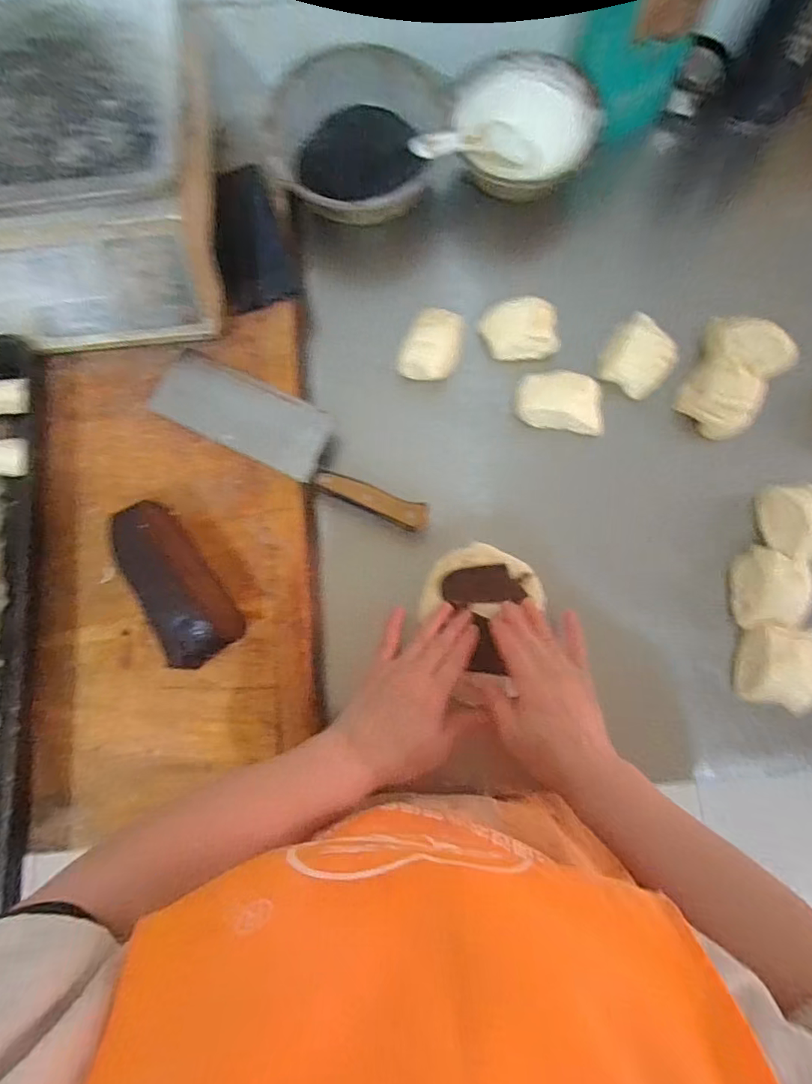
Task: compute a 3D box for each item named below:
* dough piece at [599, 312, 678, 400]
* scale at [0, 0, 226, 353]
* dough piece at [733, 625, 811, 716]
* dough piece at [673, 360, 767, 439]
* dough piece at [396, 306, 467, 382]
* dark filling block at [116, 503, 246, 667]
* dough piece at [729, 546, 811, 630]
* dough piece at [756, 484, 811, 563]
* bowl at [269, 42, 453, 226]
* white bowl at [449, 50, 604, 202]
[{"bbox_3d":[0.244,-0.193,0.536,0.066,0.044,0.064,43,85,8],"label":"dough piece"},{"bbox_3d":[-0.372,-0.353,0.511,0.353,0.117,0.308,-5,81,1],"label":"scale"},{"bbox_3d":[0.359,0.120,0.485,0.067,0.033,0.074,13,81,4],"label":"dough piece"},{"bbox_3d":[0.328,-0.151,0.528,0.068,0.042,0.073,-43,82,-5],"label":"dough piece"},{"bbox_3d":[0.029,-0.208,0.537,0.059,0.035,0.071,19,82,5],"label":"dough piece"},{"bbox_3d":[-0.215,0.037,0.471,0.077,0.052,0.159,-36,81,-4],"label":"dark filling block"},{"bbox_3d":[0.355,0.043,0.492,0.059,0.034,0.076,-2,81,2],"label":"dough piece"},{"bbox_3d":[0.389,-0.019,0.503,0.054,0.032,0.079,-9,81,0],"label":"dough piece"},{"bbox_3d":[-0.052,-0.439,0.572,0.183,0.079,0.173,0,81,2],"label":"bowl"},{"bbox_3d":[0.136,-0.460,0.567,0.156,0.064,0.156,0,81,2],"label":"white bowl"}]

